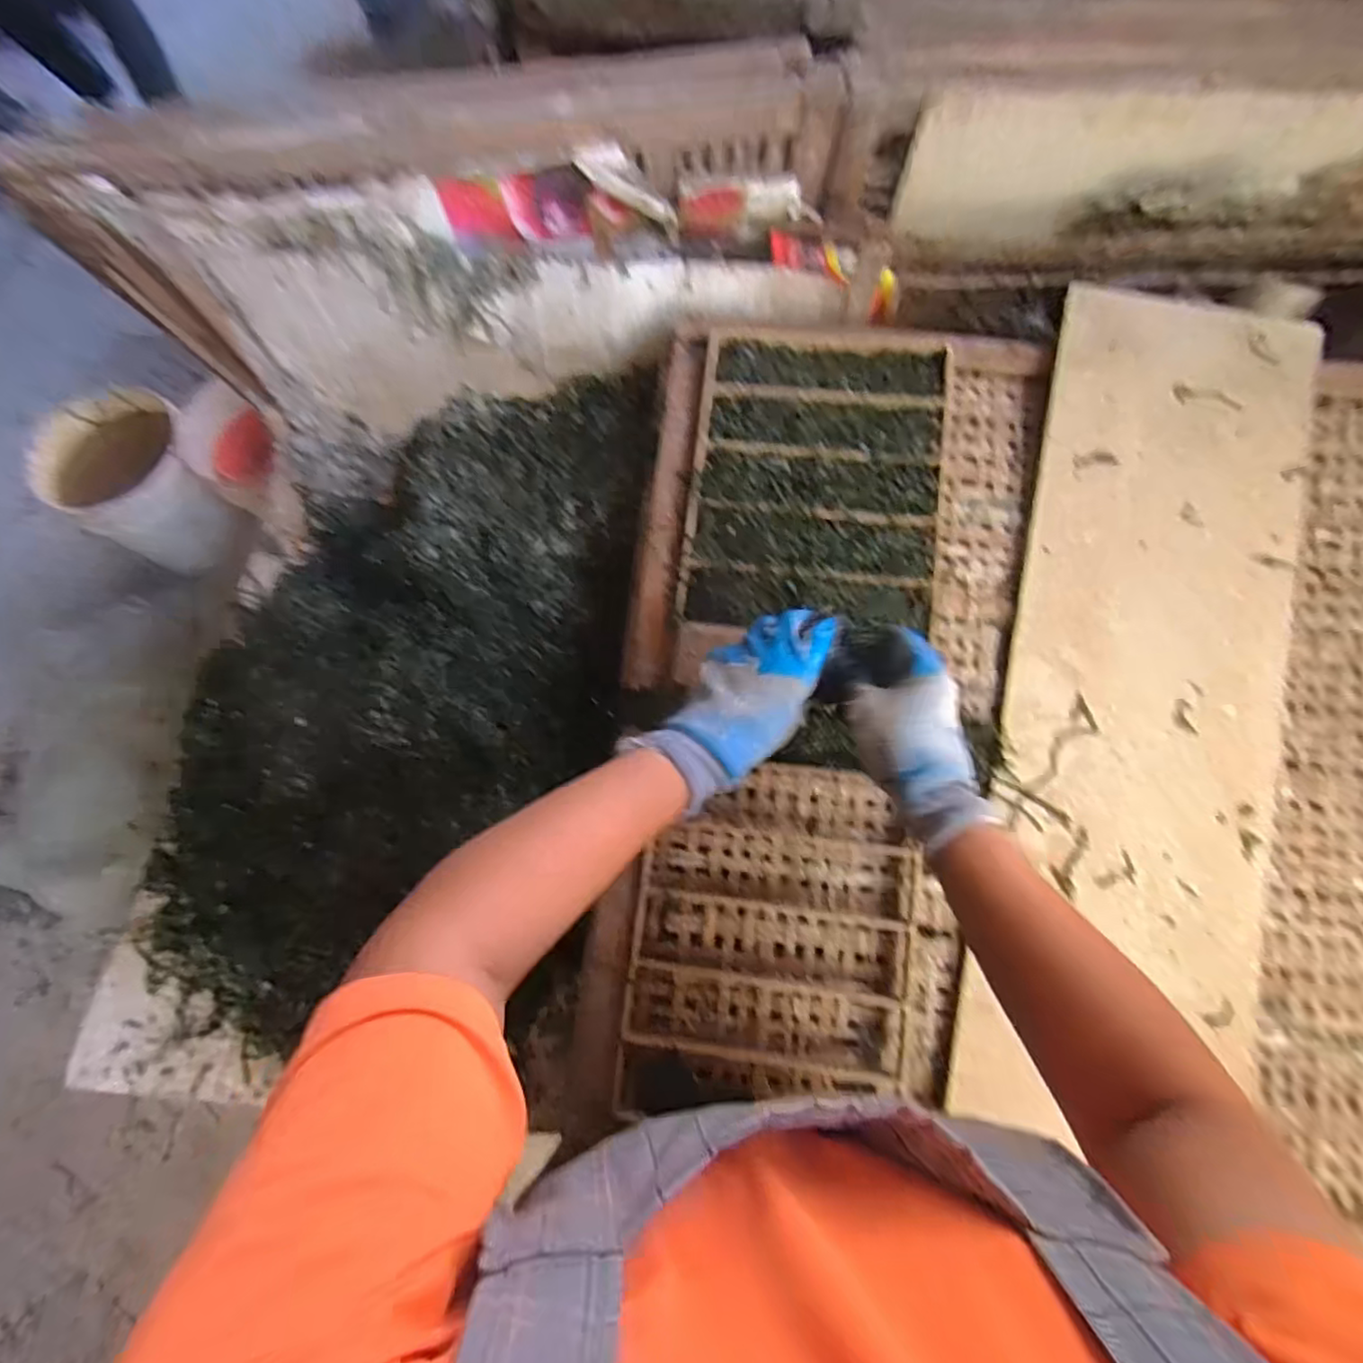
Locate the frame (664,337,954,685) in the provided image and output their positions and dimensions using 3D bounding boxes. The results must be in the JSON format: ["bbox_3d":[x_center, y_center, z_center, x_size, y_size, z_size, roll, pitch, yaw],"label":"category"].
[{"bbox_3d":[0.125,-0.171,0.598,0.227,0.021,0.337,6,80,6],"label":"frame"}]

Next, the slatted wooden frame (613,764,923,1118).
[{"bbox_3d":[0.080,0.217,0.553,0.241,0.029,0.291,5,80,4],"label":"slatted wooden frame"}]

